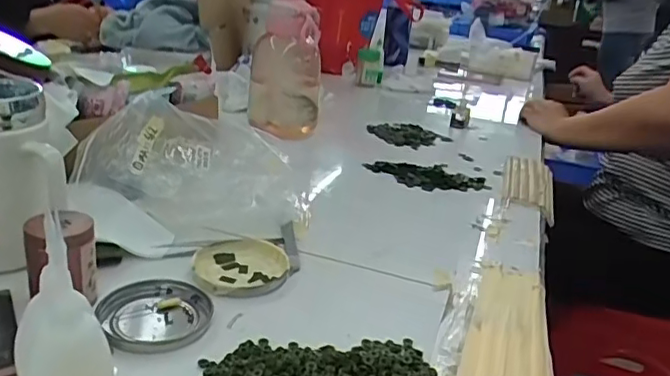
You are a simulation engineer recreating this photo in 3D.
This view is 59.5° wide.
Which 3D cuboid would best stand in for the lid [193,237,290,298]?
[{"bbox_3d":[-0.081,0.065,0.499,0.078,0.010,0.081,6,21,-2],"label":"lid"}]

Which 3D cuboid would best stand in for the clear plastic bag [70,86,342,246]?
[{"bbox_3d":[-0.128,-0.023,0.591,0.216,0.094,0.141,7,19,-1],"label":"clear plastic bag"}]

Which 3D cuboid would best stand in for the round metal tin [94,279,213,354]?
[{"bbox_3d":[-0.130,0.091,0.428,0.076,0.008,0.078,4,21,-8],"label":"round metal tin"}]

